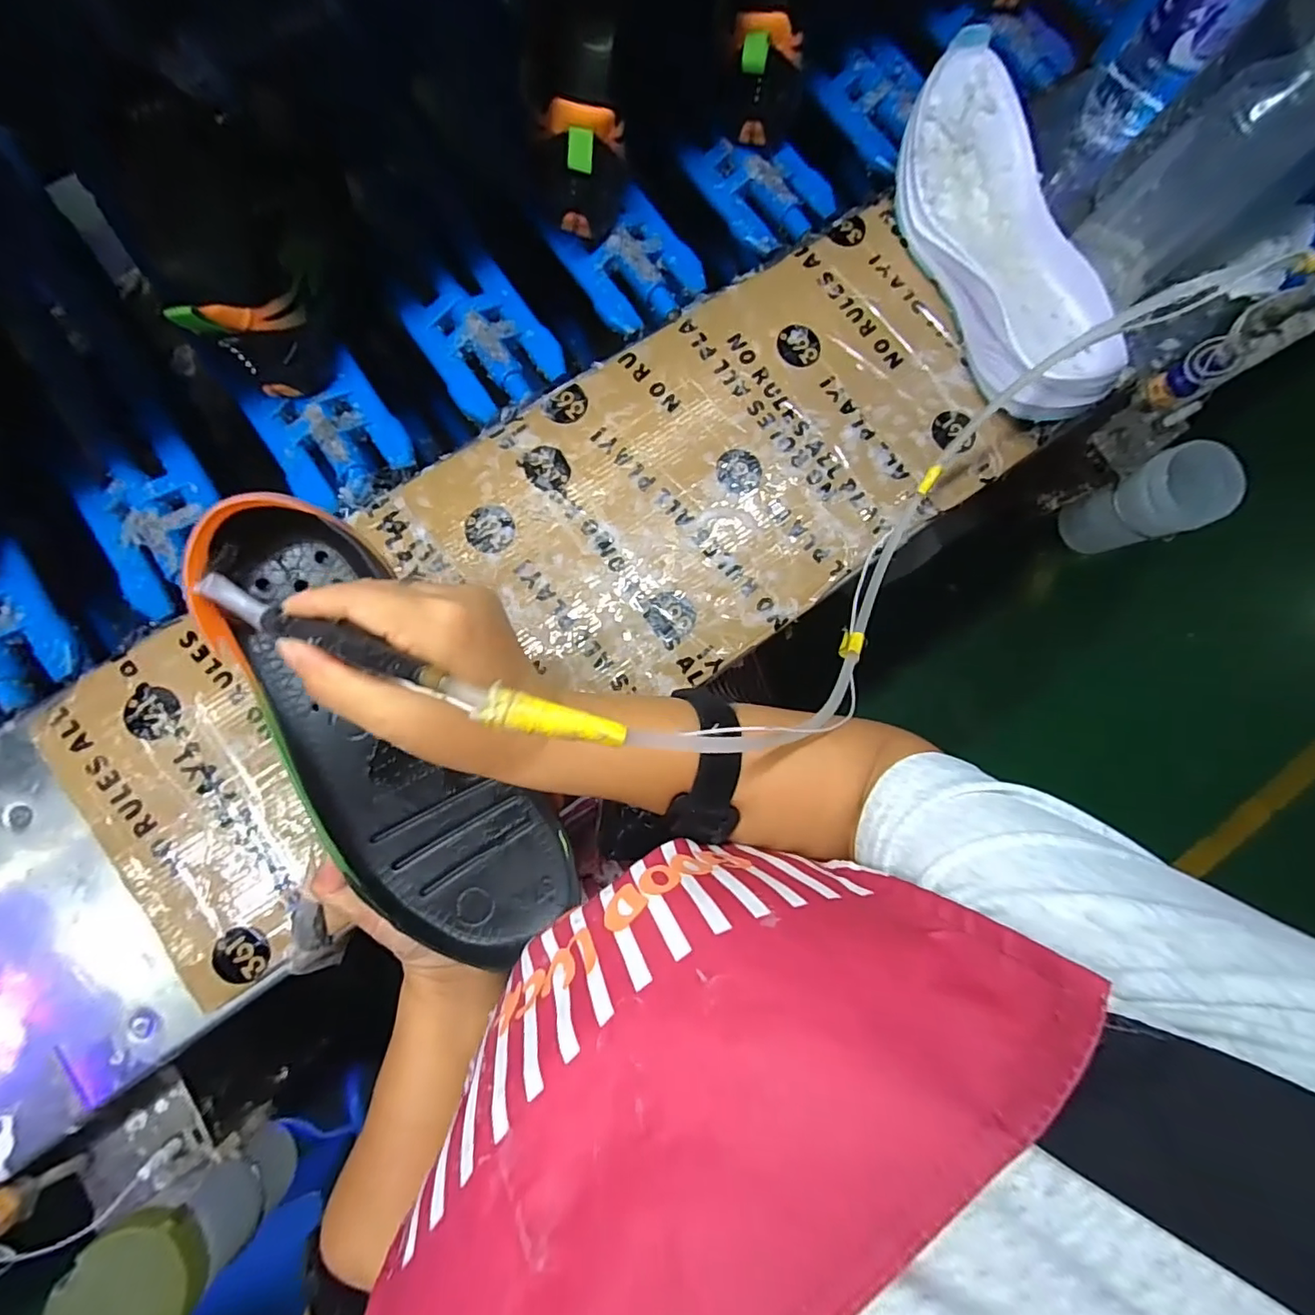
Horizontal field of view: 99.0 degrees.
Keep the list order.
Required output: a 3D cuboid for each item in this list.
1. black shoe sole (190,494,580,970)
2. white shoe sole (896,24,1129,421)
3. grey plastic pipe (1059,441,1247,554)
[{"bbox_3d":[-0.138,0.044,0.287,0.093,0.036,0.255,-31,98,-5],"label":"black shoe sole"},{"bbox_3d":[0.251,-0.304,0.413,0.104,0.047,0.274,-16,85,-4],"label":"white shoe sole"},{"bbox_3d":[0.475,-0.146,0.553,0.068,0.136,0.073,-21,85,-4],"label":"grey plastic pipe"}]

